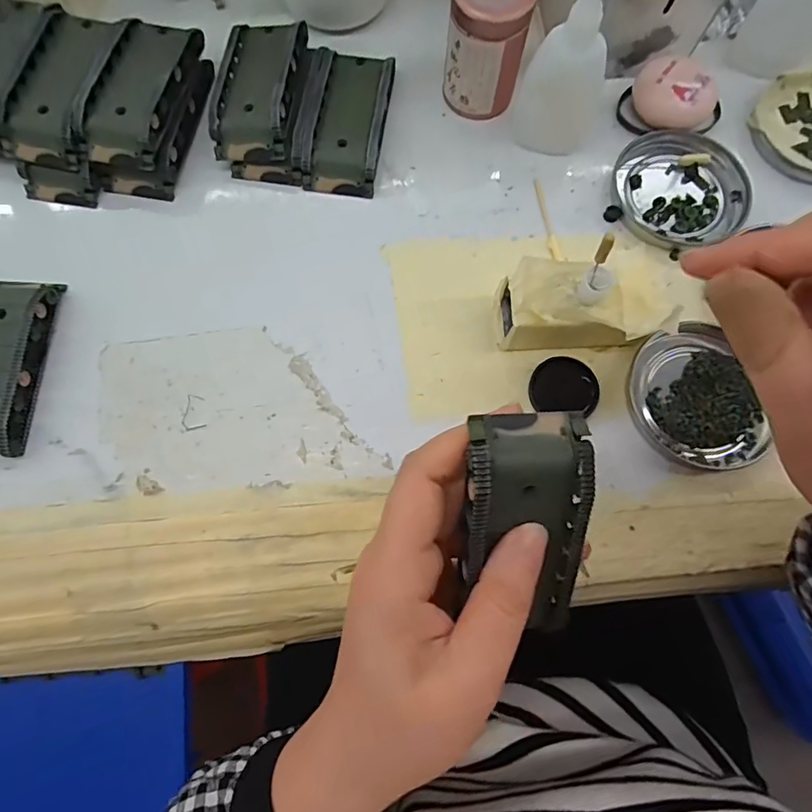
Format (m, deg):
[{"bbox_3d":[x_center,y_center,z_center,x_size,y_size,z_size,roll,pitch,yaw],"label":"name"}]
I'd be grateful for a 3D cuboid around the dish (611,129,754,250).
[{"bbox_3d":[0.163,-0.131,0.311,0.078,0.008,0.076,0,76,-1],"label":"dish"}]

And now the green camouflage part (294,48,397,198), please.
[{"bbox_3d":[-0.036,-0.175,0.315,0.049,0.018,0.094,7,76,0],"label":"green camouflage part"}]

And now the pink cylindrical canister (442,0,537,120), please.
[{"bbox_3d":[0.046,-0.210,0.300,0.043,0.066,0.040,0,76,-1],"label":"pink cylindrical canister"}]

